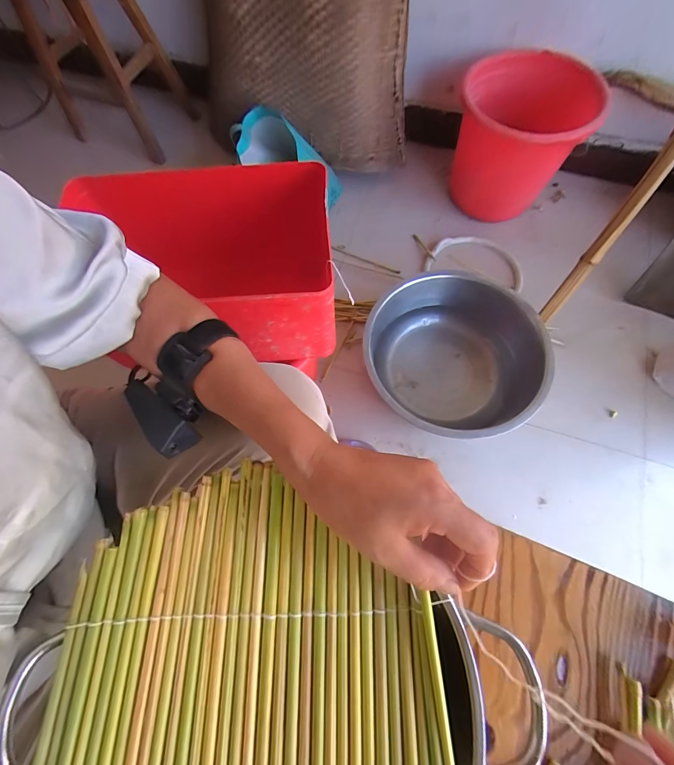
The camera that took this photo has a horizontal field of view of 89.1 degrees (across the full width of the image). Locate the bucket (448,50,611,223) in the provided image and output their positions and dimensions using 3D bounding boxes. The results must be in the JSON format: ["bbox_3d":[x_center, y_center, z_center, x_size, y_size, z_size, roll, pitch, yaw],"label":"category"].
[{"bbox_3d":[0.471,-0.640,0.923,0.319,0.293,0.394,20,71,9],"label":"bucket"}]

